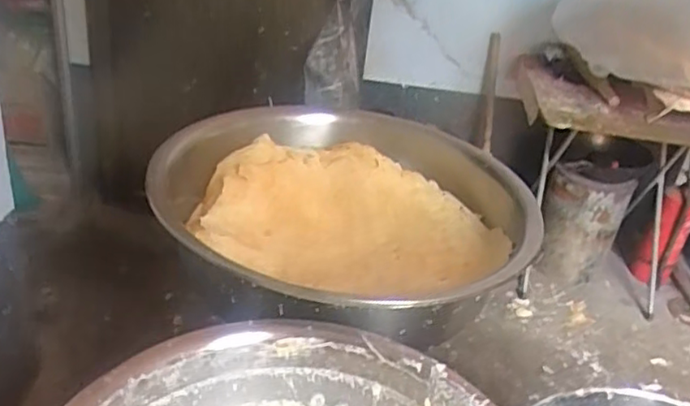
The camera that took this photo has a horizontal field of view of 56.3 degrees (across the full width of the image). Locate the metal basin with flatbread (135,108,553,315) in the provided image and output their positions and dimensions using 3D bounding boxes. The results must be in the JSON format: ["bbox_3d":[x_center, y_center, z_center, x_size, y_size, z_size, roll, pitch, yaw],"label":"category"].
[{"bbox_3d":[-0.004,0.022,1.138,0.611,0.162,0.598,6,29,-3],"label":"metal basin with flatbread"}]

